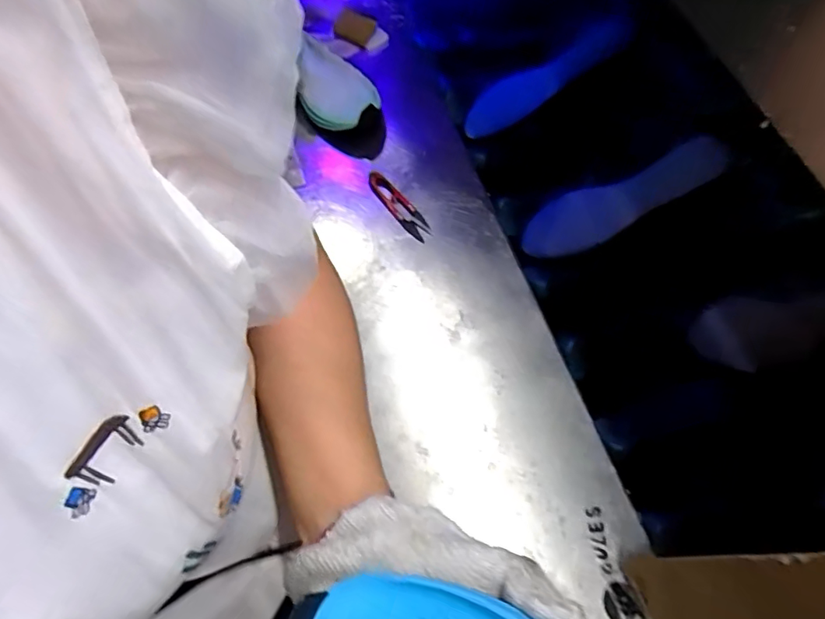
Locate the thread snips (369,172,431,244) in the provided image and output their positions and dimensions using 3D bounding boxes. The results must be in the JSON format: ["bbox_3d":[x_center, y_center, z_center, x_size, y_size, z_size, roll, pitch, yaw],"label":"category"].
[{"bbox_3d":[-0.016,-0.118,0.594,0.024,0.011,0.101,-35,68,-15],"label":"thread snips"}]

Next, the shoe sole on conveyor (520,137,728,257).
[{"bbox_3d":[0.231,-0.122,0.599,0.221,0.017,0.067,-25,62,23],"label":"shoe sole on conveyor"}]

